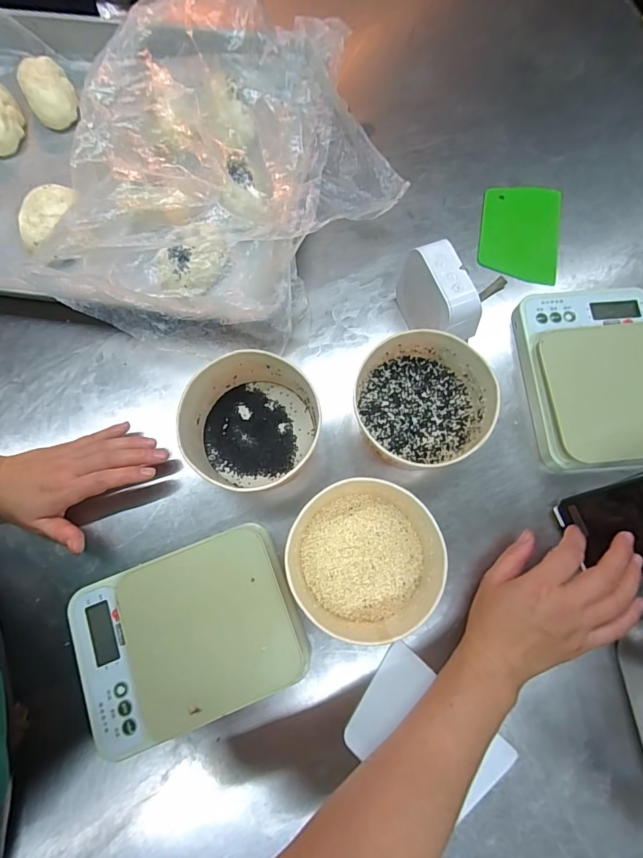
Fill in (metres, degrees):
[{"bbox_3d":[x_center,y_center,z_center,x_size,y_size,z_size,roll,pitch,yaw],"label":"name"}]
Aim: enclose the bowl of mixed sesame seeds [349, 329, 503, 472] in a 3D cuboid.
[{"bbox_3d":[0.101,-0.025,0.411,0.123,0.066,0.119,0,75,1],"label":"bowl of mixed sesame seeds"}]

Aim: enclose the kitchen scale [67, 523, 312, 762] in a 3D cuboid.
[{"bbox_3d":[-0.120,0.183,0.372,0.192,0.038,0.139,-23,75,-5],"label":"kitchen scale"}]

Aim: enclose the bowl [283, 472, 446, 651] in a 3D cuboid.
[{"bbox_3d":[0.040,0.115,0.375,0.123,0.068,0.123,0,75,1],"label":"bowl"}]

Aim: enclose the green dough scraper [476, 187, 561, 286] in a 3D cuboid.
[{"bbox_3d":[0.237,-0.237,0.494,0.092,0.005,0.124,10,75,4],"label":"green dough scraper"}]

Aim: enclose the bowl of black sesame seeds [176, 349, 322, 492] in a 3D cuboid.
[{"bbox_3d":[-0.067,-0.004,0.406,0.117,0.072,0.121,0,75,1],"label":"bowl of black sesame seeds"}]

